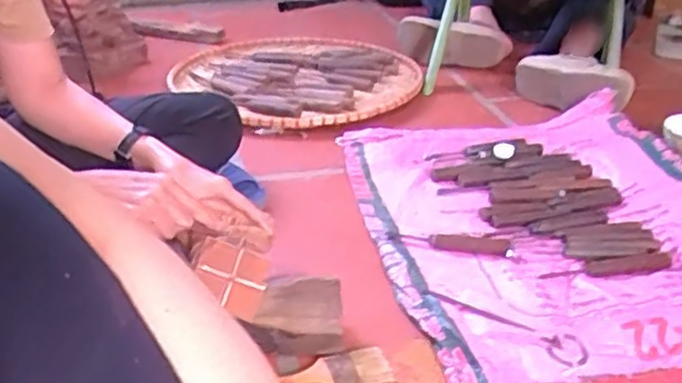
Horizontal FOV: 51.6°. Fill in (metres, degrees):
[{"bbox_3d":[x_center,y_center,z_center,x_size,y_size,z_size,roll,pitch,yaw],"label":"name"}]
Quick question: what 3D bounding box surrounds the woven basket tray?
[{"bbox_3d":[-0.090,-0.227,1.453,0.486,0.059,0.477,3,28,6],"label":"woven basket tray"}]

